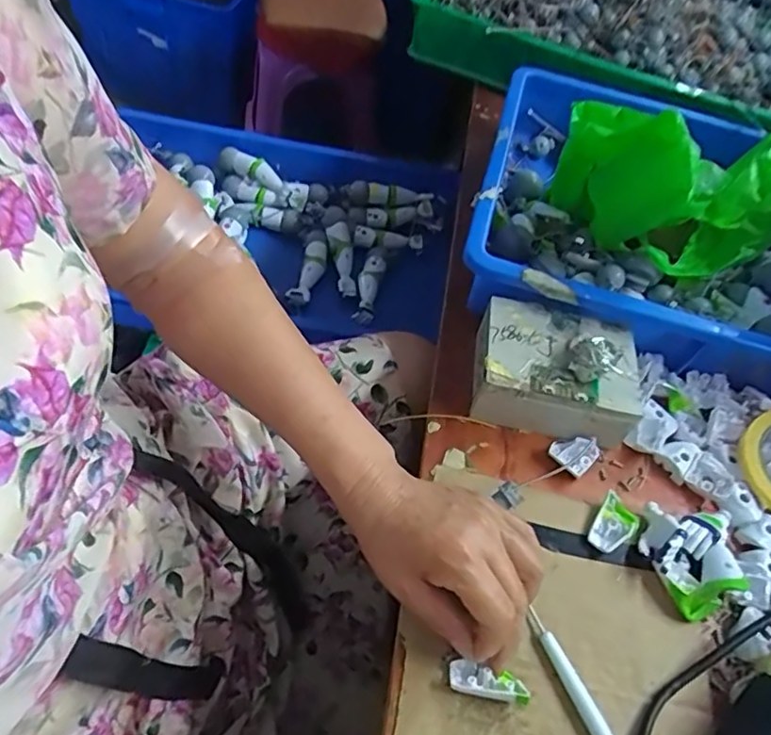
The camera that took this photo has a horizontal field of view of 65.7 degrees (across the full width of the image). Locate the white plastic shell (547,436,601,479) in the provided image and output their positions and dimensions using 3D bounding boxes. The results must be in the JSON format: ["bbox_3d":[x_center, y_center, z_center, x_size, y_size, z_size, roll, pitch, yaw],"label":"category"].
[{"bbox_3d":[0.145,0.066,0.462,0.031,0.019,0.032,-31,65,-29],"label":"white plastic shell"}]

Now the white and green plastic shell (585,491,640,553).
[{"bbox_3d":[0.164,0.114,0.428,0.027,0.015,0.041,31,54,13],"label":"white and green plastic shell"}]

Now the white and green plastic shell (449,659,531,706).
[{"bbox_3d":[0.060,0.186,0.351,0.047,0.010,0.016,6,49,20],"label":"white and green plastic shell"}]

